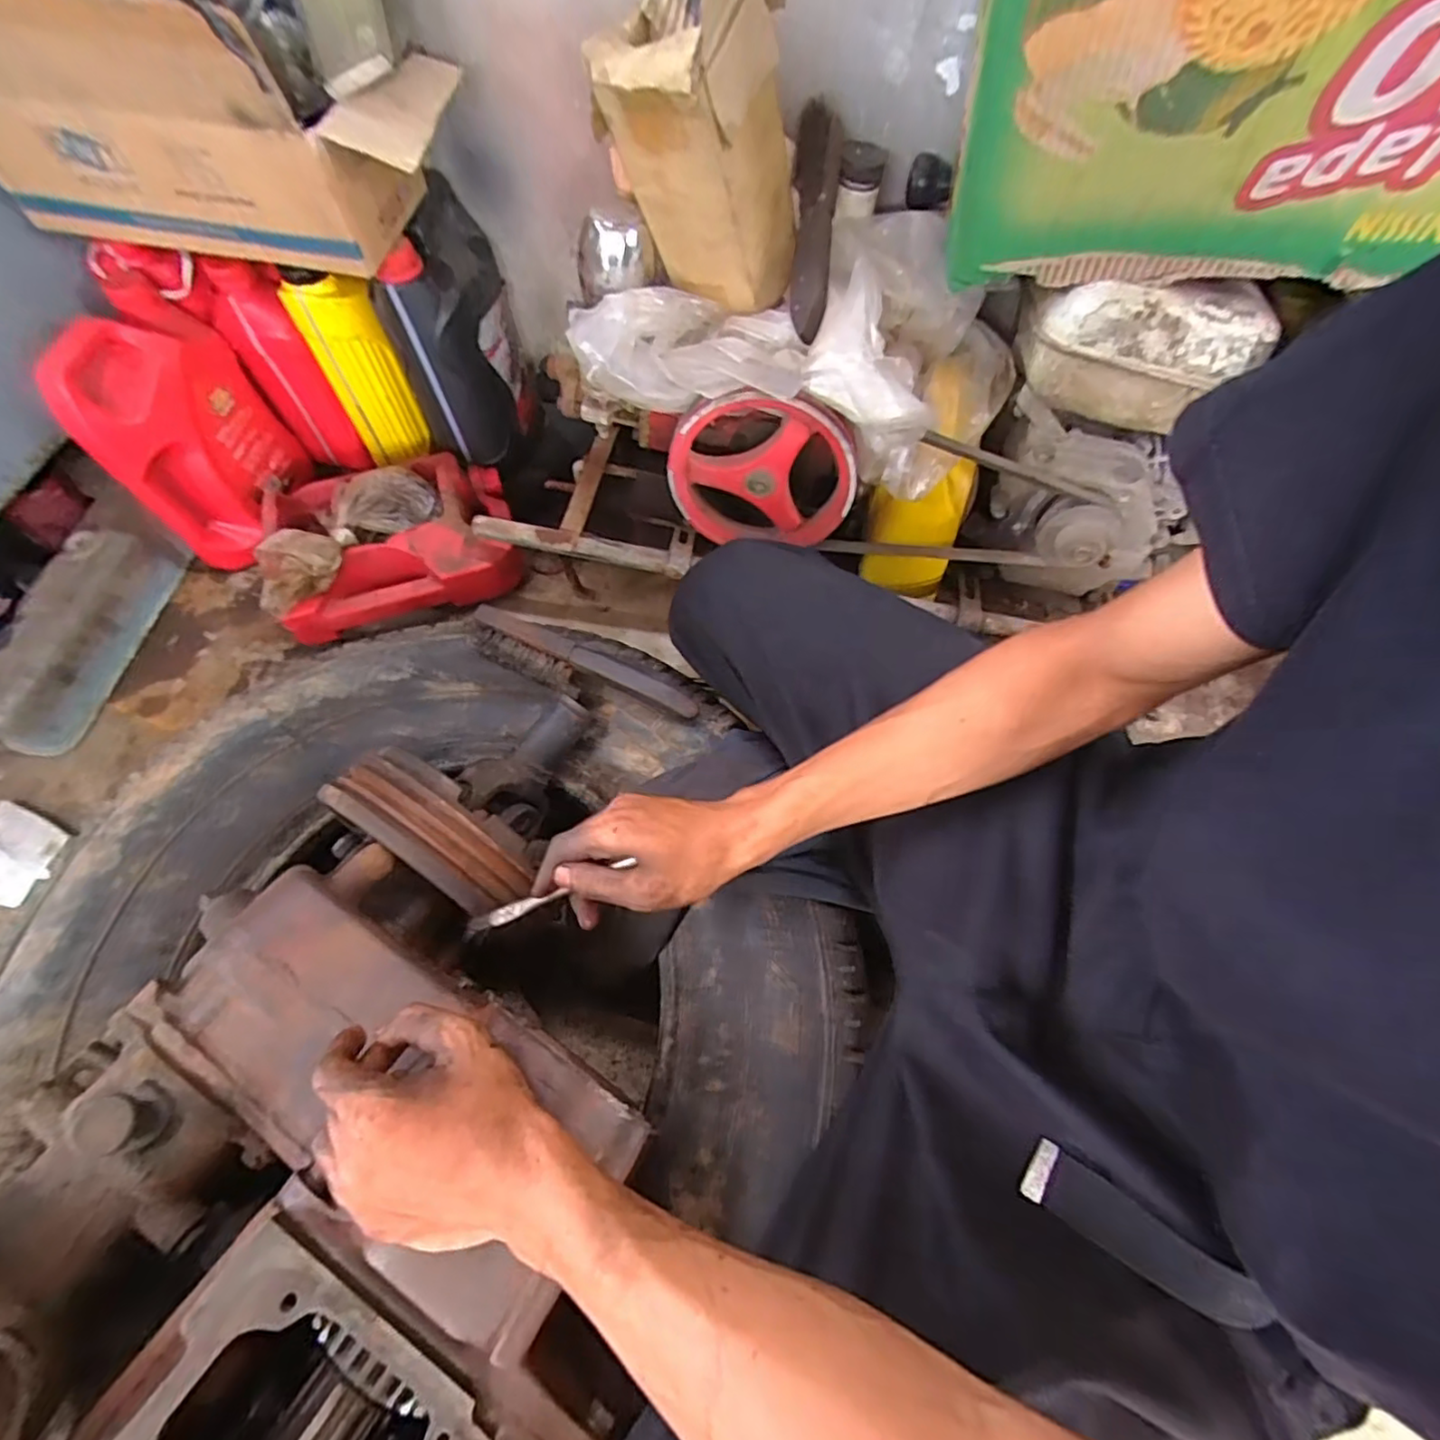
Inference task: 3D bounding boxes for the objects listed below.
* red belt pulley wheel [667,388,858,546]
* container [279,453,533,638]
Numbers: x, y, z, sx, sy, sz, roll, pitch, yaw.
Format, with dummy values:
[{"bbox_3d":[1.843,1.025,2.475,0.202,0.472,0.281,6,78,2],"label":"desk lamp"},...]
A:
[{"bbox_3d":[0.041,-0.243,0.643,0.184,0.168,0.028,5,63,2],"label":"red belt pulley wheel"},{"bbox_3d":[-0.403,-0.224,0.803,0.277,0.078,0.202,-13,64,-7],"label":"container"}]

